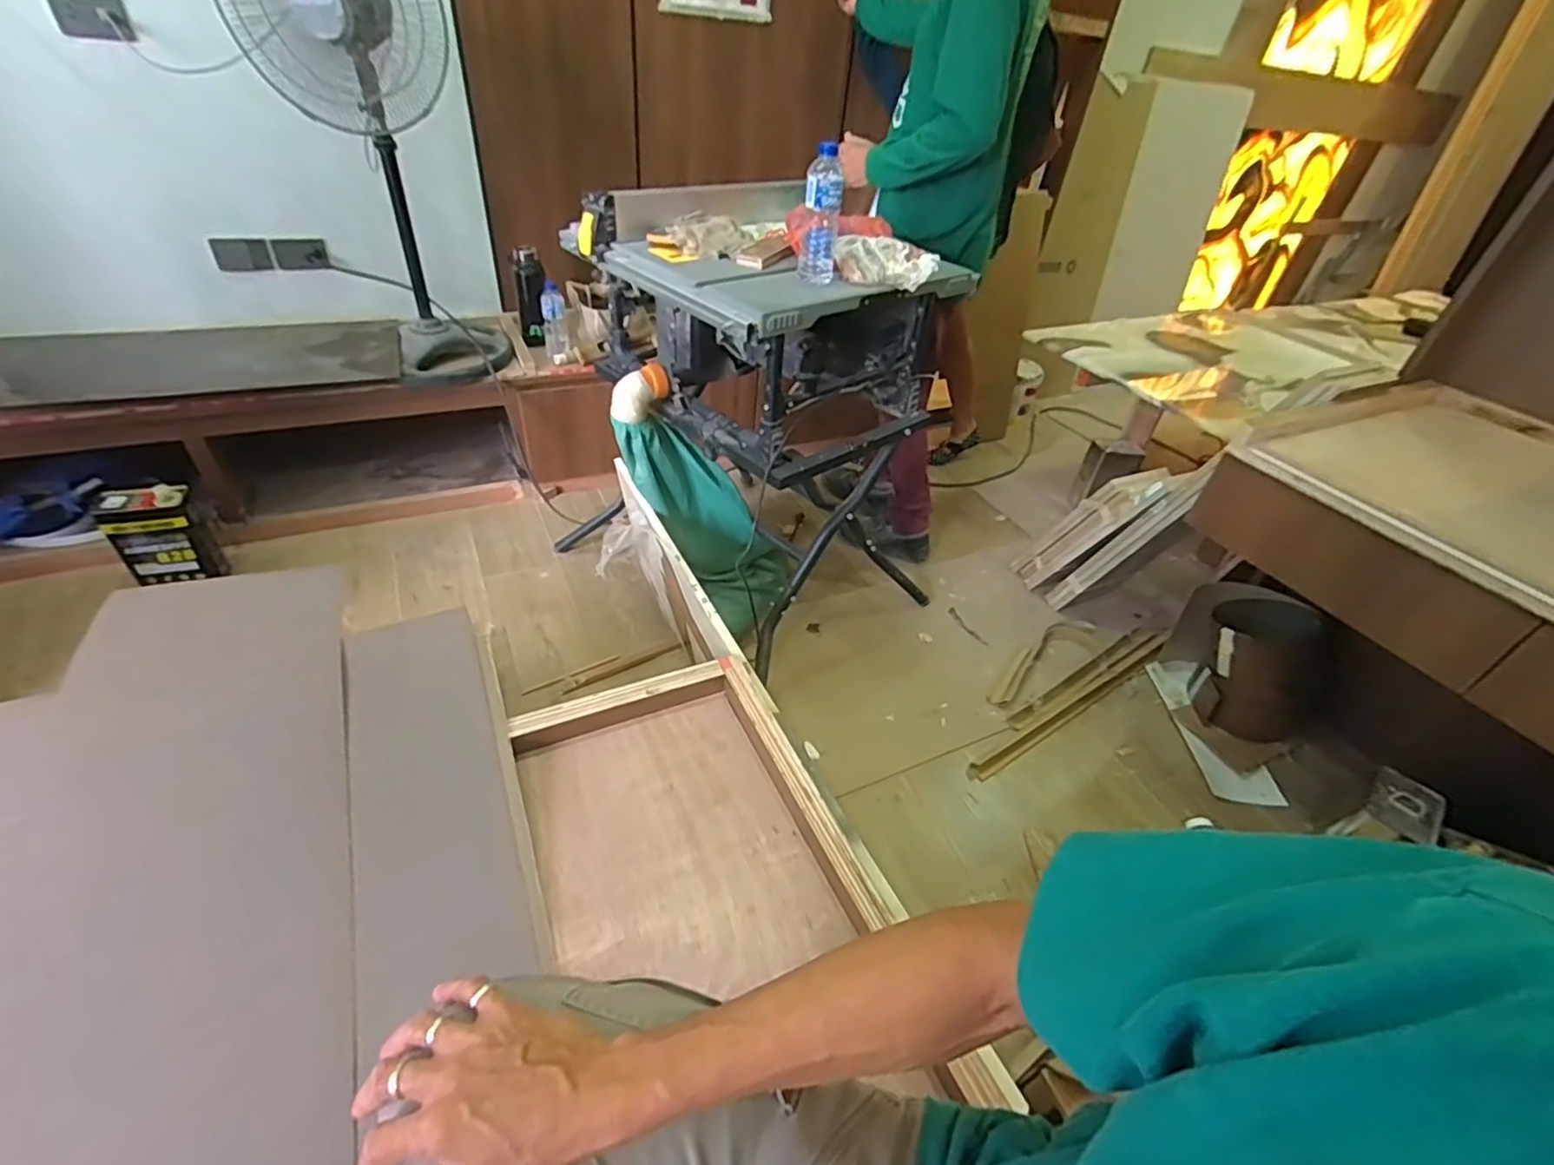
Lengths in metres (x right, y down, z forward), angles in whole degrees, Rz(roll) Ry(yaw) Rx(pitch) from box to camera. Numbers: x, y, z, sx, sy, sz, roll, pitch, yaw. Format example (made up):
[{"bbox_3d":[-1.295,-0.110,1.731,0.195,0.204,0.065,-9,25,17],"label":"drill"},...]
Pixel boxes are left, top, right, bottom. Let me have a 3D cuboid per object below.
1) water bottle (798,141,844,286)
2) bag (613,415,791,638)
[{"bbox_3d":[0.075,-0.608,1.100,0.060,0.202,0.054,9,40,2],"label":"water bottle"},{"bbox_3d":[-0.156,-0.153,1.546,0.180,0.574,0.188,-21,37,17],"label":"bag"}]

